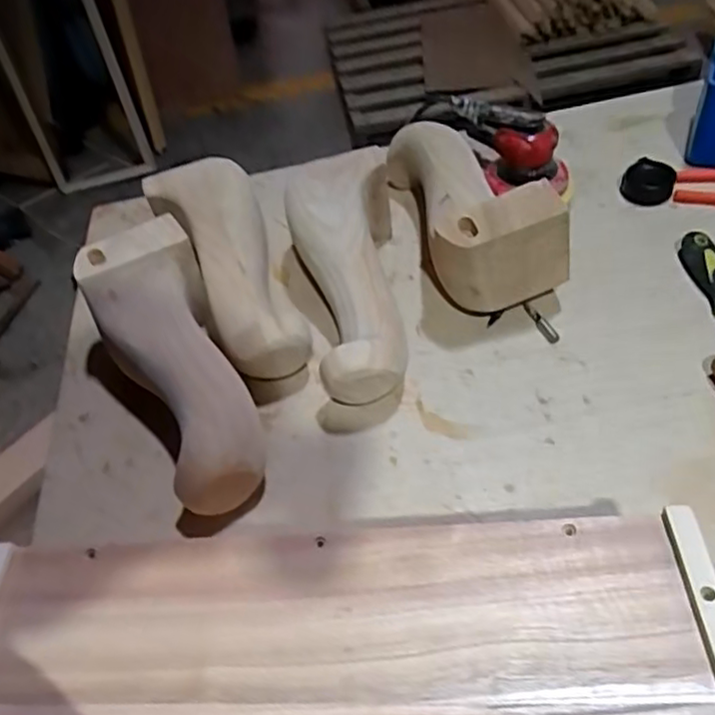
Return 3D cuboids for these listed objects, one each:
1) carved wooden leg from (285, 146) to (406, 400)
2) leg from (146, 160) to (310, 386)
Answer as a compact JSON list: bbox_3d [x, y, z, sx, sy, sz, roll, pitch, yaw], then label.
[{"bbox_3d":[-0.013,-0.084,0.657,0.115,0.105,0.285,-5,50,2],"label":"carved wooden leg"},{"bbox_3d":[-0.137,-0.102,0.689,0.115,0.077,0.304,-20,51,-10],"label":"leg"}]

